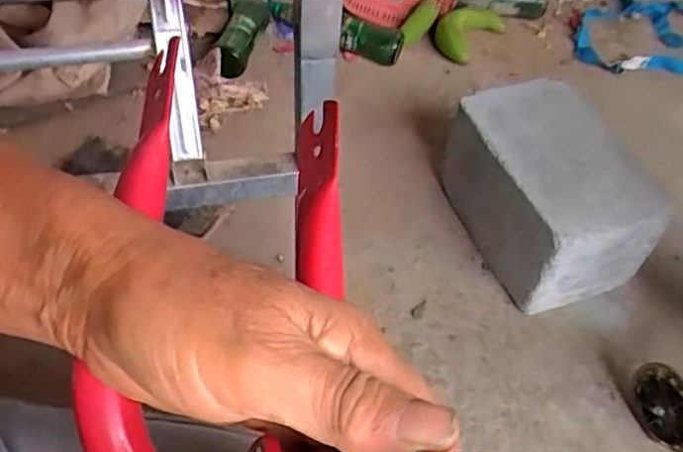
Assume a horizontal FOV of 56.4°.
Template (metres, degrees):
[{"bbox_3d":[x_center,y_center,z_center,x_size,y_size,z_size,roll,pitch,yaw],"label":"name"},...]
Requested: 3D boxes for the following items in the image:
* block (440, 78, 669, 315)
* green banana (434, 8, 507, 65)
[{"bbox_3d":[0.284,-0.047,0.916,0.170,0.199,0.282,-15,54,-17],"label":"block"},{"bbox_3d":[0.234,-0.365,1.182,0.089,0.059,0.132,38,58,24],"label":"green banana"}]

